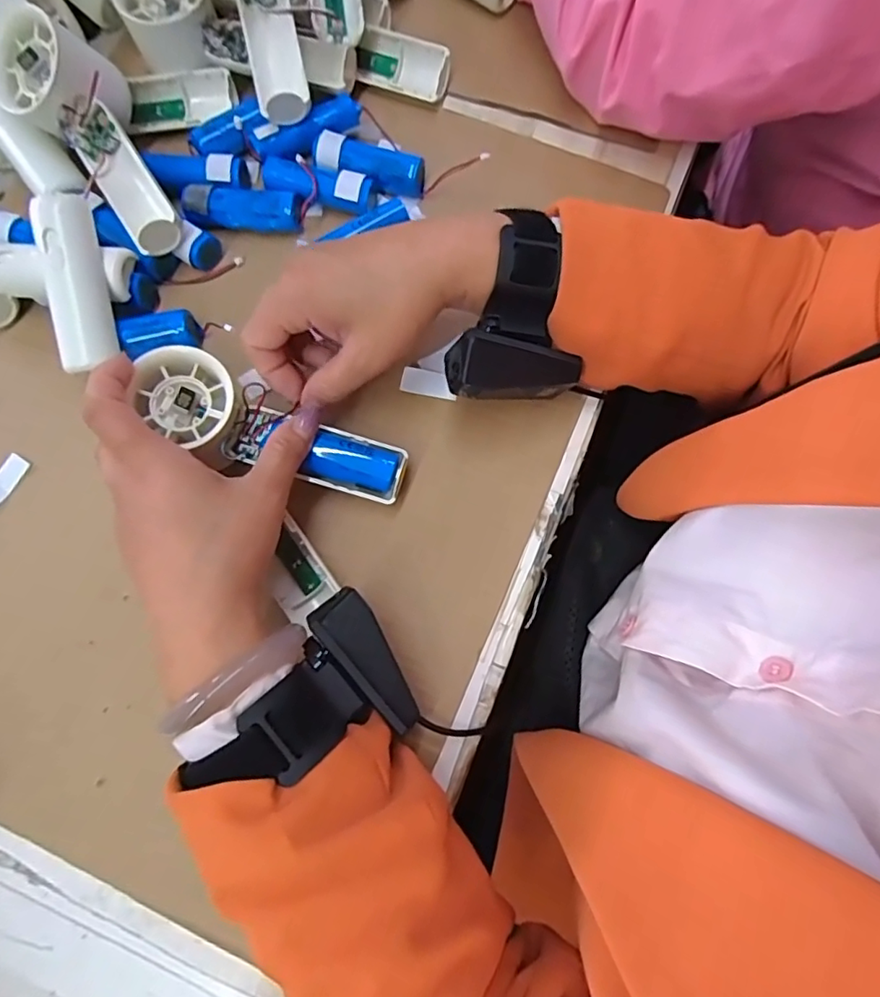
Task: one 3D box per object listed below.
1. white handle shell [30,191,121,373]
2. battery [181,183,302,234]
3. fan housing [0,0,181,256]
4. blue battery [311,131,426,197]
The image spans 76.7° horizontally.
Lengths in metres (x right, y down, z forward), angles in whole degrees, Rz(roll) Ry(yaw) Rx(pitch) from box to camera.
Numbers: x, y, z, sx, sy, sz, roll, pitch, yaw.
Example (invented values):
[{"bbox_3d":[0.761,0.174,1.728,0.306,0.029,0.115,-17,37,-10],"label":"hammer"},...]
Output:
[{"bbox_3d":[-0.206,-0.122,0.317,0.026,0.020,0.094,-6,97,0],"label":"white handle shell"},{"bbox_3d":[-0.128,-0.188,0.359,0.072,0.021,0.023,3,75,2],"label":"battery"},{"bbox_3d":[-0.207,-0.215,0.344,0.068,0.054,0.152,-34,92,-6],"label":"fan housing"},{"bbox_3d":[-0.047,-0.220,0.369,0.075,0.024,0.023,14,75,5],"label":"blue battery"}]

